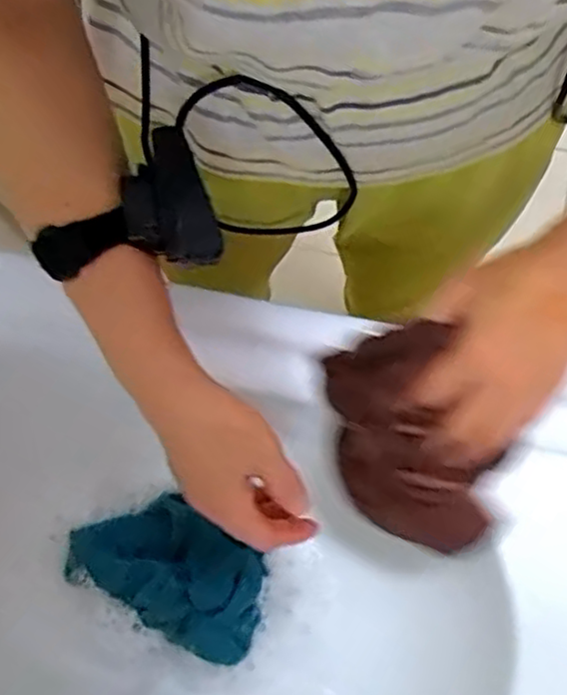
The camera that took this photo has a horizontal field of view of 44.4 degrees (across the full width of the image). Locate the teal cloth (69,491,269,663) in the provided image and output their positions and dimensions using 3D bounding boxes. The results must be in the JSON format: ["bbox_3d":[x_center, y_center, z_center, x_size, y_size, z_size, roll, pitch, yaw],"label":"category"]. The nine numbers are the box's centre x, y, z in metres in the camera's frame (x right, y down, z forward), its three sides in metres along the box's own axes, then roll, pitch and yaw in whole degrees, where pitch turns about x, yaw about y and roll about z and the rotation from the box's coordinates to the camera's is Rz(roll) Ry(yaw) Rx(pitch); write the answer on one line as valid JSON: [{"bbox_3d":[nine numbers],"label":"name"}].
[{"bbox_3d":[-0.094,0.186,0.584,0.167,0.027,0.110,28,80,7],"label":"teal cloth"}]

